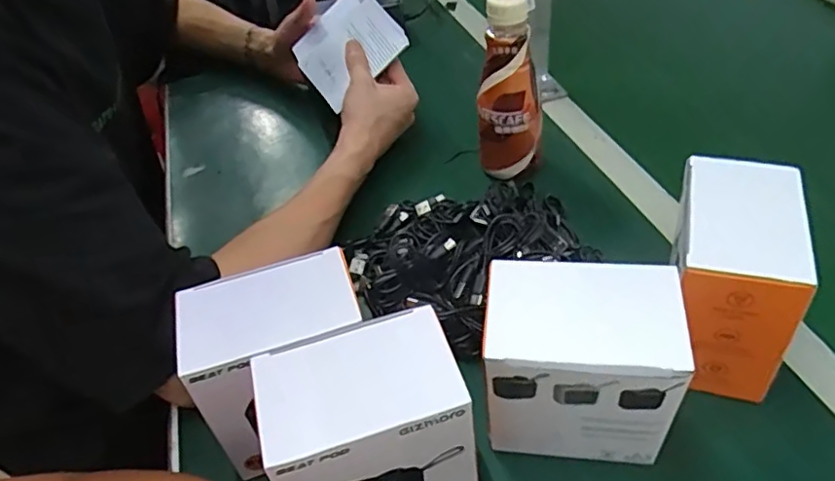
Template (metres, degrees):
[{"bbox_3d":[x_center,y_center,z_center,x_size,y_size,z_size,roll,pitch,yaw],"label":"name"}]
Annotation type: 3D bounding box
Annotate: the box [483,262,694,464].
[{"bbox_3d":[0.087,0.073,0.346,0.101,0.116,0.067,1,43,11],"label":"box"}]

